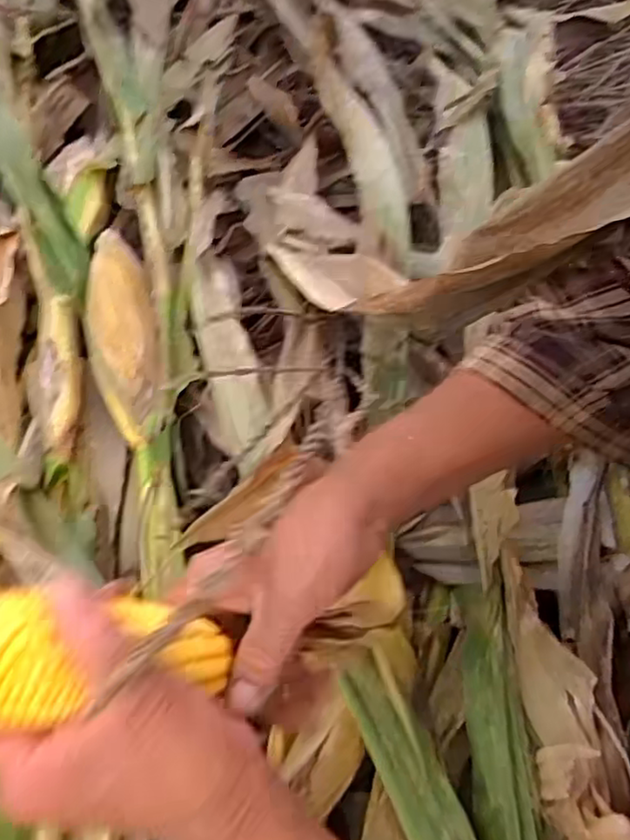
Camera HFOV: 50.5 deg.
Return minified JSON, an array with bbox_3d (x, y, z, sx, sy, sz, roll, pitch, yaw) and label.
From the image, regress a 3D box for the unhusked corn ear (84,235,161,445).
[{"bbox_3d":[-0.176,-0.079,0.611,0.064,0.058,0.214,-15,53,-6],"label":"unhusked corn ear"}]

